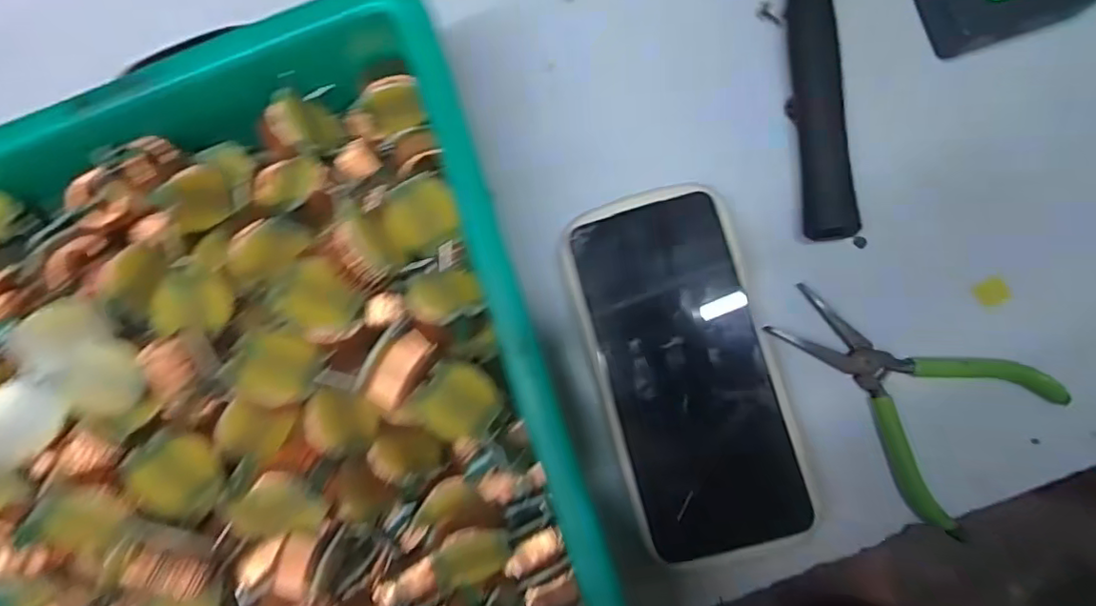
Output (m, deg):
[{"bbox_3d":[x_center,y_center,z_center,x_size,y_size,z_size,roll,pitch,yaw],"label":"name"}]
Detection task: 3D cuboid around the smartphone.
[{"bbox_3d":[0.063,0.031,0.271,0.076,0.015,0.162,-15,85,4],"label":"smartphone"}]

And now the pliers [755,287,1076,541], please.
[{"bbox_3d":[0.153,0.039,0.263,0.111,0.019,0.076,34,90,6],"label":"pliers"}]

